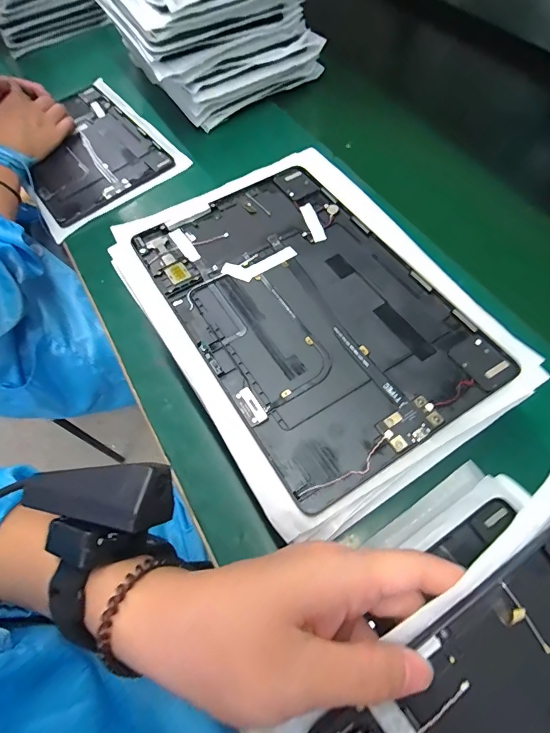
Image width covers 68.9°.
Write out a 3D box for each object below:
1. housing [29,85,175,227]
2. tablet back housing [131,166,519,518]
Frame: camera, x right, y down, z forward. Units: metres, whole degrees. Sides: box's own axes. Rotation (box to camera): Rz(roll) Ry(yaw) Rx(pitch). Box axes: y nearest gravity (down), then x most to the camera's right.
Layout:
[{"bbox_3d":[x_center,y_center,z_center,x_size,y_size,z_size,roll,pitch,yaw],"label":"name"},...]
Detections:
[{"bbox_3d":[-0.267,-0.299,0.555,0.165,0.012,0.250,-37,65,-12],"label":"housing"},{"bbox_3d":[0.020,-0.048,0.290,0.166,0.009,0.254,-29,63,-15],"label":"tablet back housing"}]

